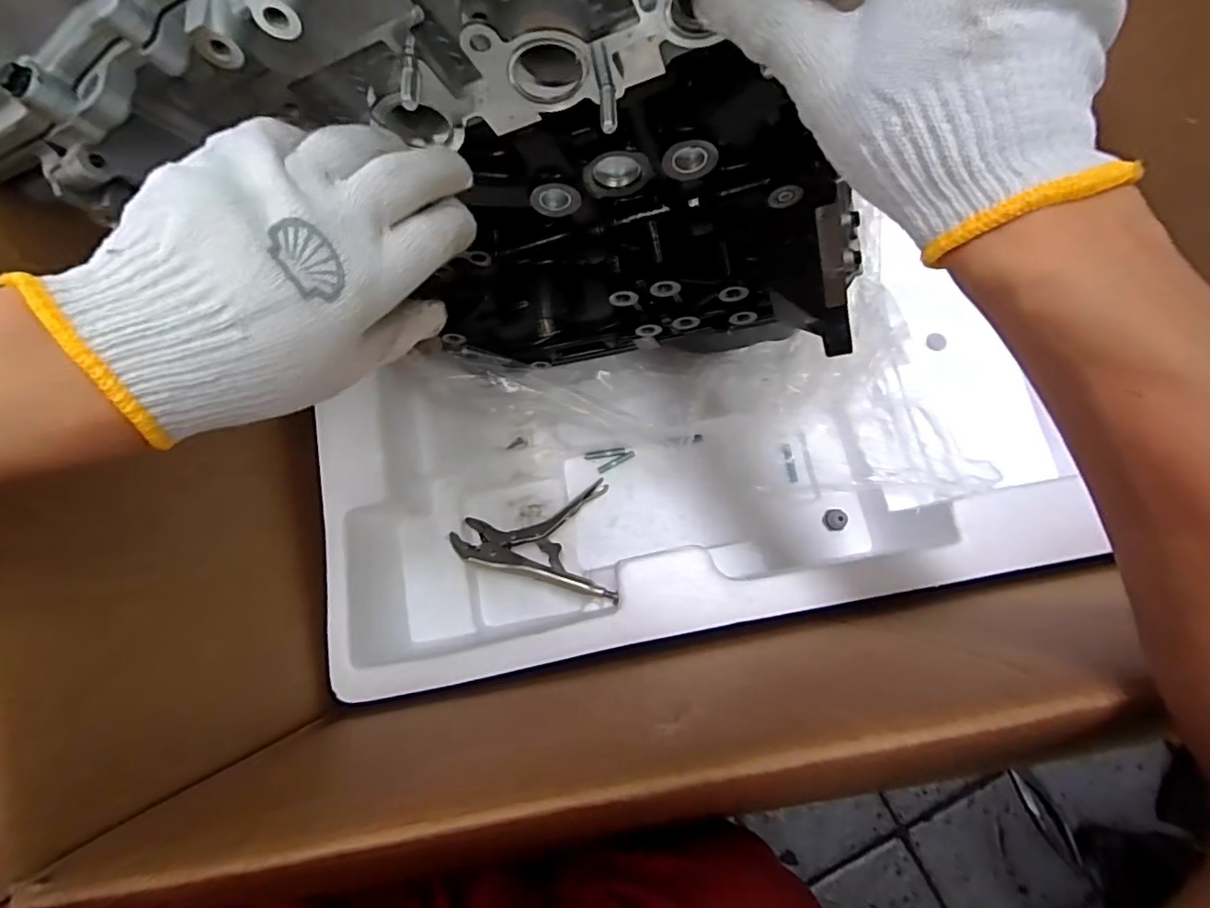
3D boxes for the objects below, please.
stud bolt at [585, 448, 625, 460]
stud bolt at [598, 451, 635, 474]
[{"bbox_3d":[0.000,-0.001,0.645,0.046,0.008,0.008,-10,83,1],"label":"stud bolt"},{"bbox_3d":[0.013,0.009,0.645,0.045,0.004,0.008,-27,83,-1],"label":"stud bolt"}]

